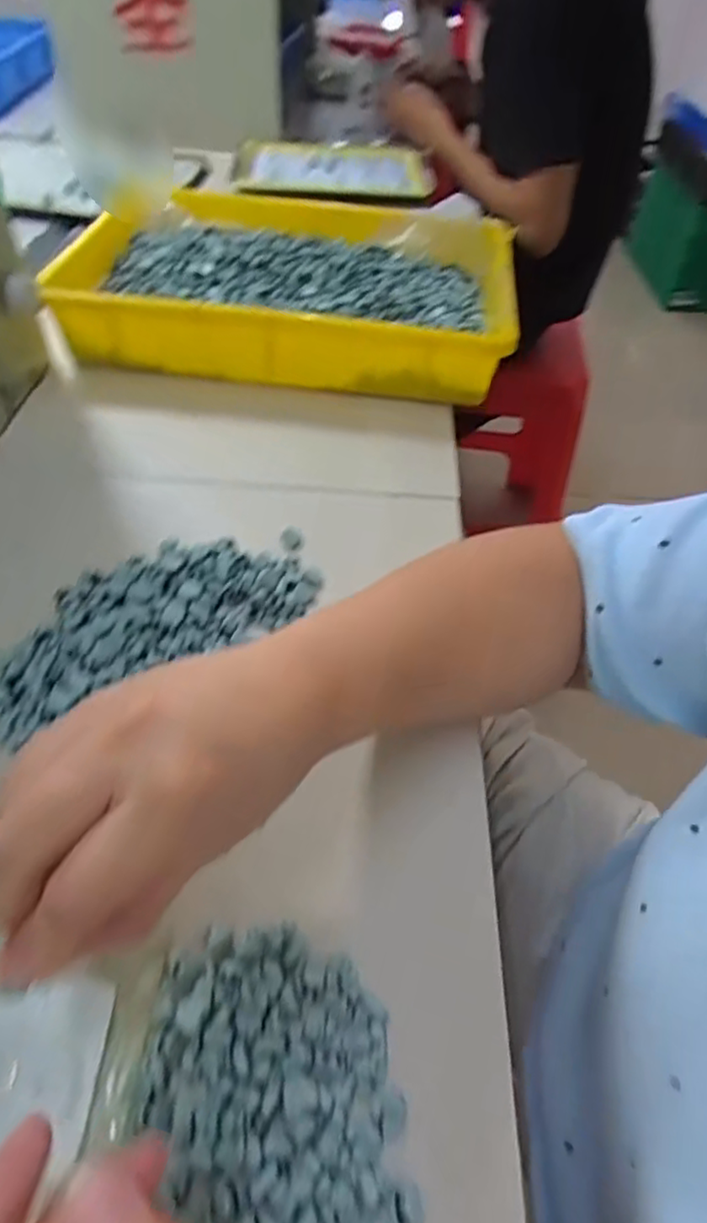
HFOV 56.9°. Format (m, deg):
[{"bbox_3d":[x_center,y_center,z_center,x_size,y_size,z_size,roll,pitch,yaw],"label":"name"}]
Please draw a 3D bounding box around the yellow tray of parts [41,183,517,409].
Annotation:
[{"bbox_3d":[-0.049,-0.289,0.577,0.362,0.062,0.253,8,50,3],"label":"yellow tray of parts"}]

